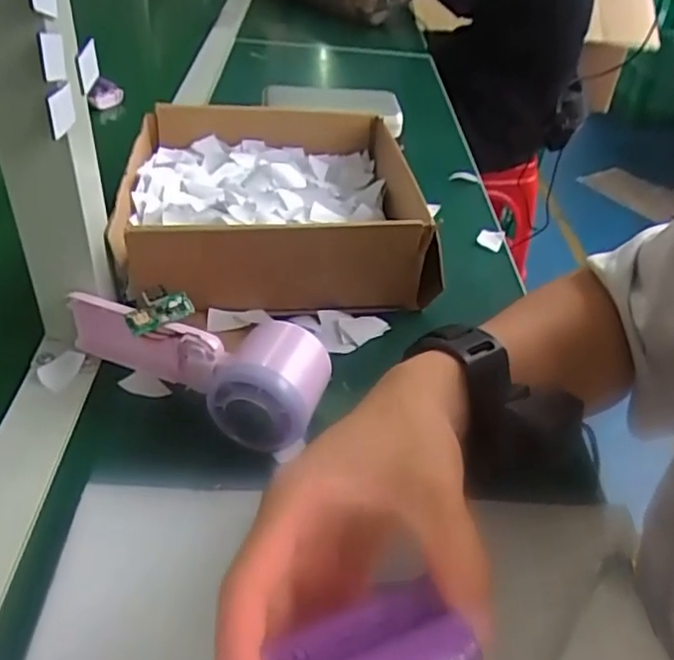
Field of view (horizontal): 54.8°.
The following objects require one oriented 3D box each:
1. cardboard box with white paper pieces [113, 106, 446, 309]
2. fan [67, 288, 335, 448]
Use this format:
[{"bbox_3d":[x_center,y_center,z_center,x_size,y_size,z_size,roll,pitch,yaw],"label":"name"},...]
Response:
[{"bbox_3d":[-0.051,-0.104,0.523,0.222,0.080,0.220,0,42,-10],"label":"cardboard box with white paper pieces"},{"bbox_3d":[-0.077,0.011,0.385,0.163,0.052,0.064,25,41,23],"label":"fan"}]

